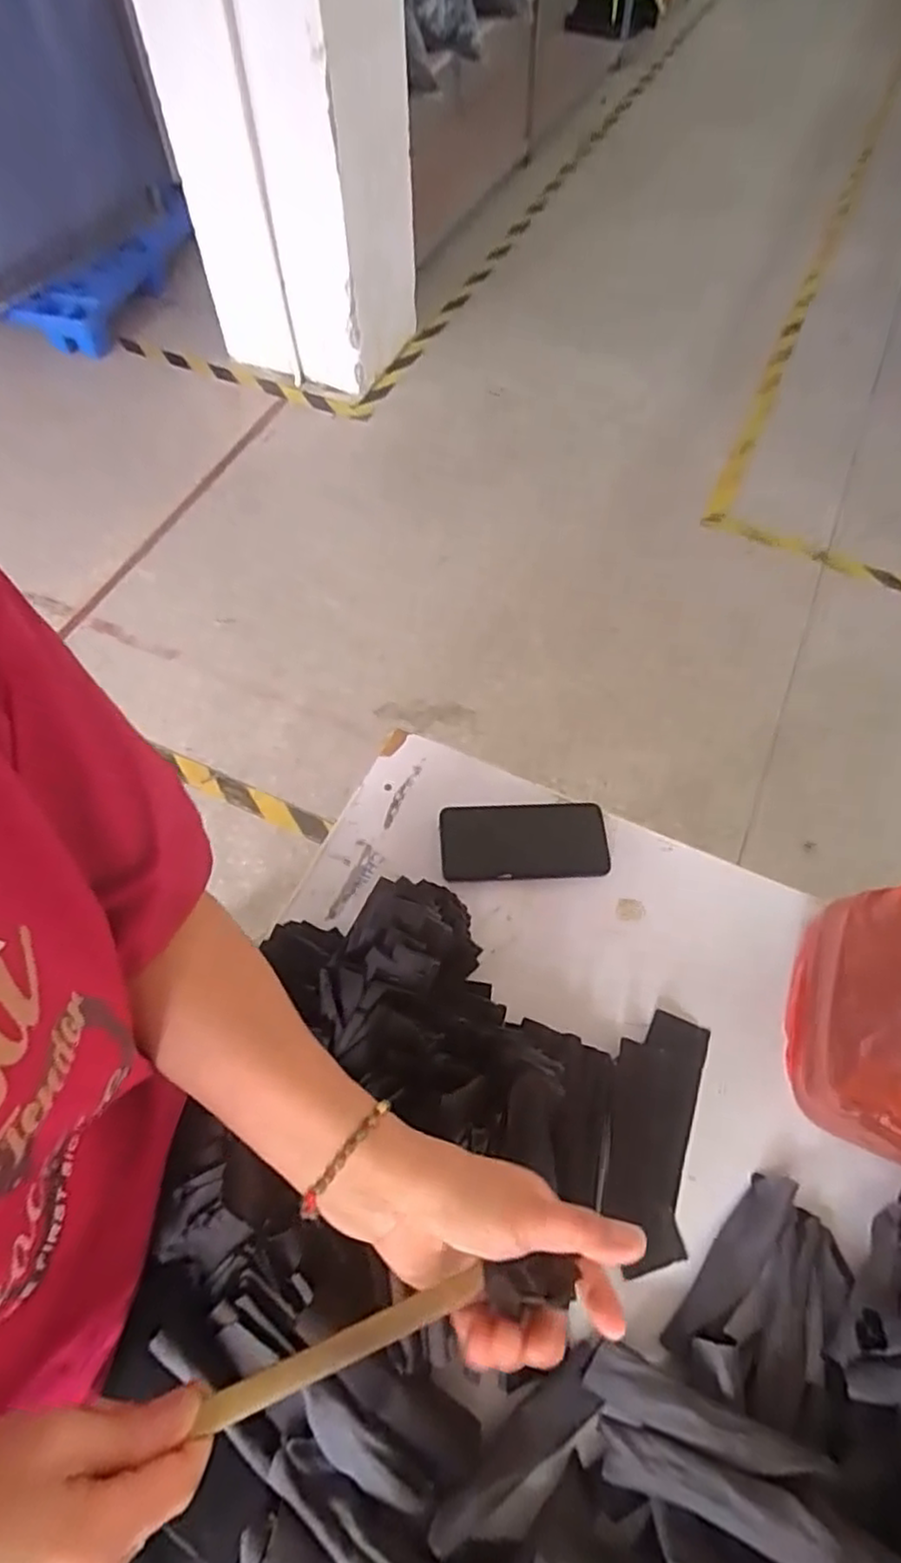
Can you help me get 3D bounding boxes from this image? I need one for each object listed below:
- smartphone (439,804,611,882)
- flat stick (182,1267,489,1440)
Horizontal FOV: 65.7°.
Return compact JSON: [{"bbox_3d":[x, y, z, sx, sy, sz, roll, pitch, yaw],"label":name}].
[{"bbox_3d":[0.073,0.060,0.696,0.163,0.012,0.080,-3,60,-1],"label":"smartphone"},{"bbox_3d":[-0.050,0.272,0.335,0.133,0.008,0.014,-17,61,-14],"label":"flat stick"}]

